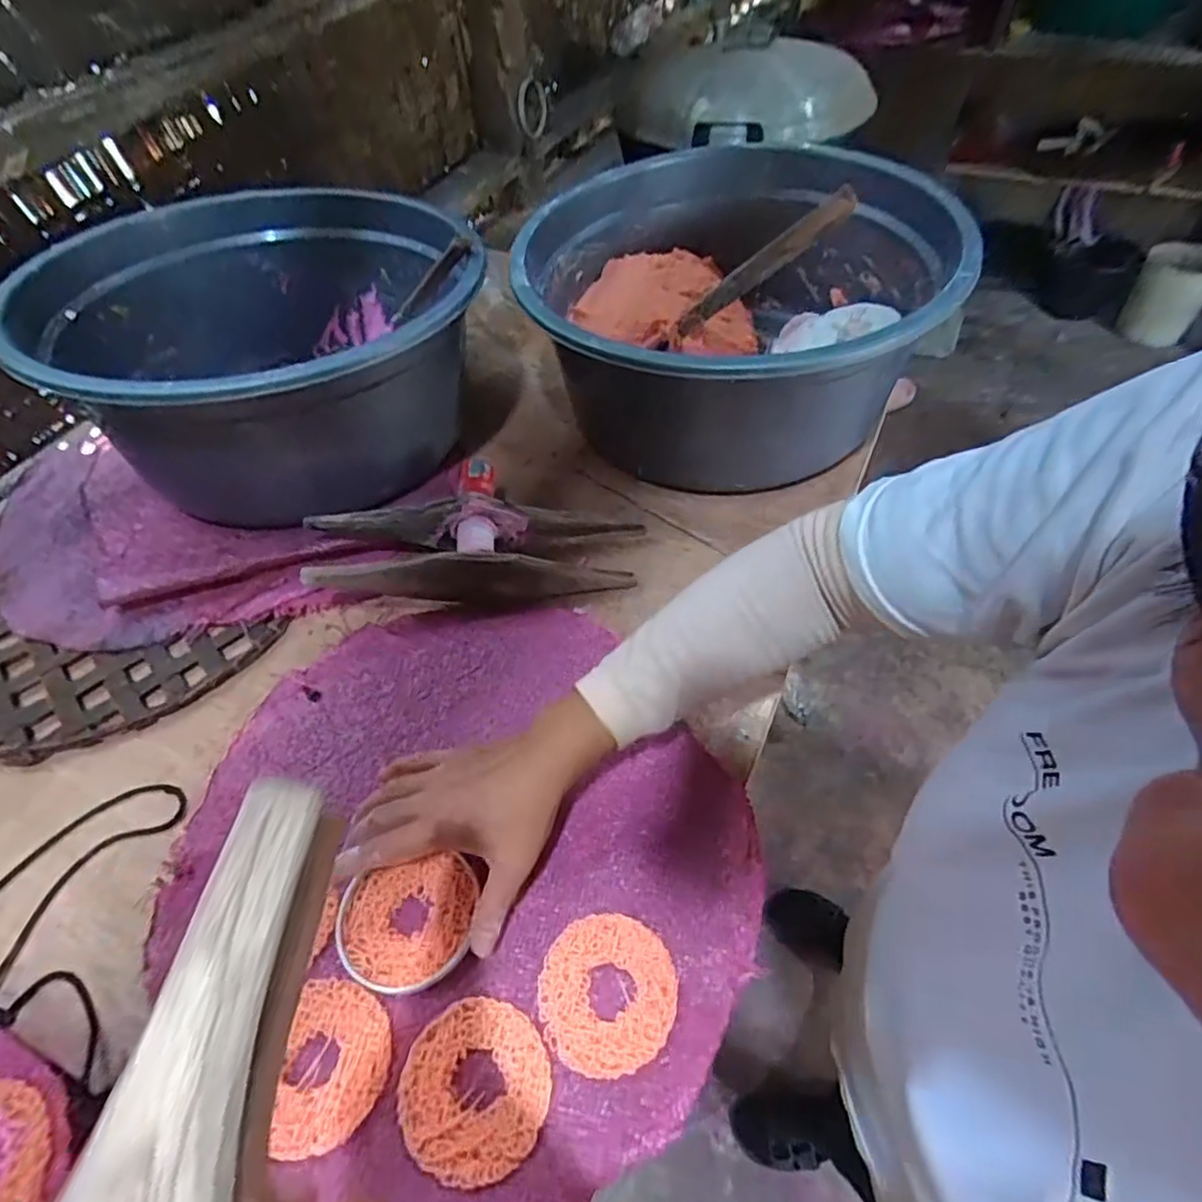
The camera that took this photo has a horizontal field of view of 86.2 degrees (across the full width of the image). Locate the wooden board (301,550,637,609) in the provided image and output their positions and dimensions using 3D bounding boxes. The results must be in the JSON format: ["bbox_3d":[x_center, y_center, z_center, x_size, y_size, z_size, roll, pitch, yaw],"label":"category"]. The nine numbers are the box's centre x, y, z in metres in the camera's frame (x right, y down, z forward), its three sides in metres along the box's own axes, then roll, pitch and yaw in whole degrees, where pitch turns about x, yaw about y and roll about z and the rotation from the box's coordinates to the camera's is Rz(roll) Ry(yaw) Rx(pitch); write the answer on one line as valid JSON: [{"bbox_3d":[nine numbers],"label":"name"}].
[{"bbox_3d":[-0.103,-0.019,0.536,0.261,0.047,0.022,2,52,-13],"label":"wooden board"}]

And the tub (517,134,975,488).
[{"bbox_3d":[0.123,-0.284,0.650,0.376,0.193,0.388,-2,53,3],"label":"tub"}]

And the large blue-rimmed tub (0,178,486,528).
[{"bbox_3d":[-0.309,-0.250,0.632,0.377,0.176,0.376,-2,53,3],"label":"large blue-rimmed tub"}]

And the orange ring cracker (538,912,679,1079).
[{"bbox_3d":[0.004,0.225,0.372,0.078,0.006,0.078,-6,53,1],"label":"orange ring cracker"}]

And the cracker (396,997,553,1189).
[{"bbox_3d":[-0.069,0.264,0.349,0.079,0.007,0.078,5,54,9],"label":"cracker"}]

